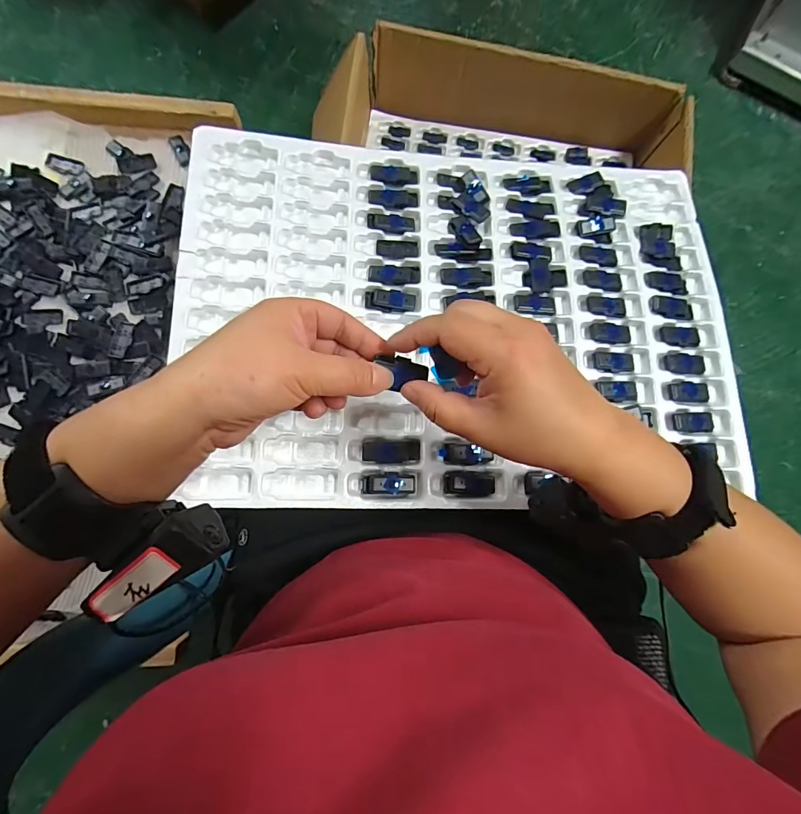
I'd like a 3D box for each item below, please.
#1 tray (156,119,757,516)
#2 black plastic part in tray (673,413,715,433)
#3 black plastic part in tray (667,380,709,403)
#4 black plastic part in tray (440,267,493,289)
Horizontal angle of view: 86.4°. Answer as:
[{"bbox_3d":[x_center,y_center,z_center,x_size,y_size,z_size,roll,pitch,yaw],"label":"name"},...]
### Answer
[{"bbox_3d":[0.064,-0.080,0.396,0.536,0.038,0.360,1,81,-2],"label":"tray"},{"bbox_3d":[0.263,0.014,0.380,0.043,0.013,0.017,0,81,-4],"label":"black plastic part in tray"},{"bbox_3d":[0.262,-0.014,0.388,0.042,0.008,0.018,3,81,-4],"label":"black plastic part in tray"},{"bbox_3d":[0.062,-0.122,0.401,0.048,0.007,0.022,1,81,-4],"label":"black plastic part in tray"}]

